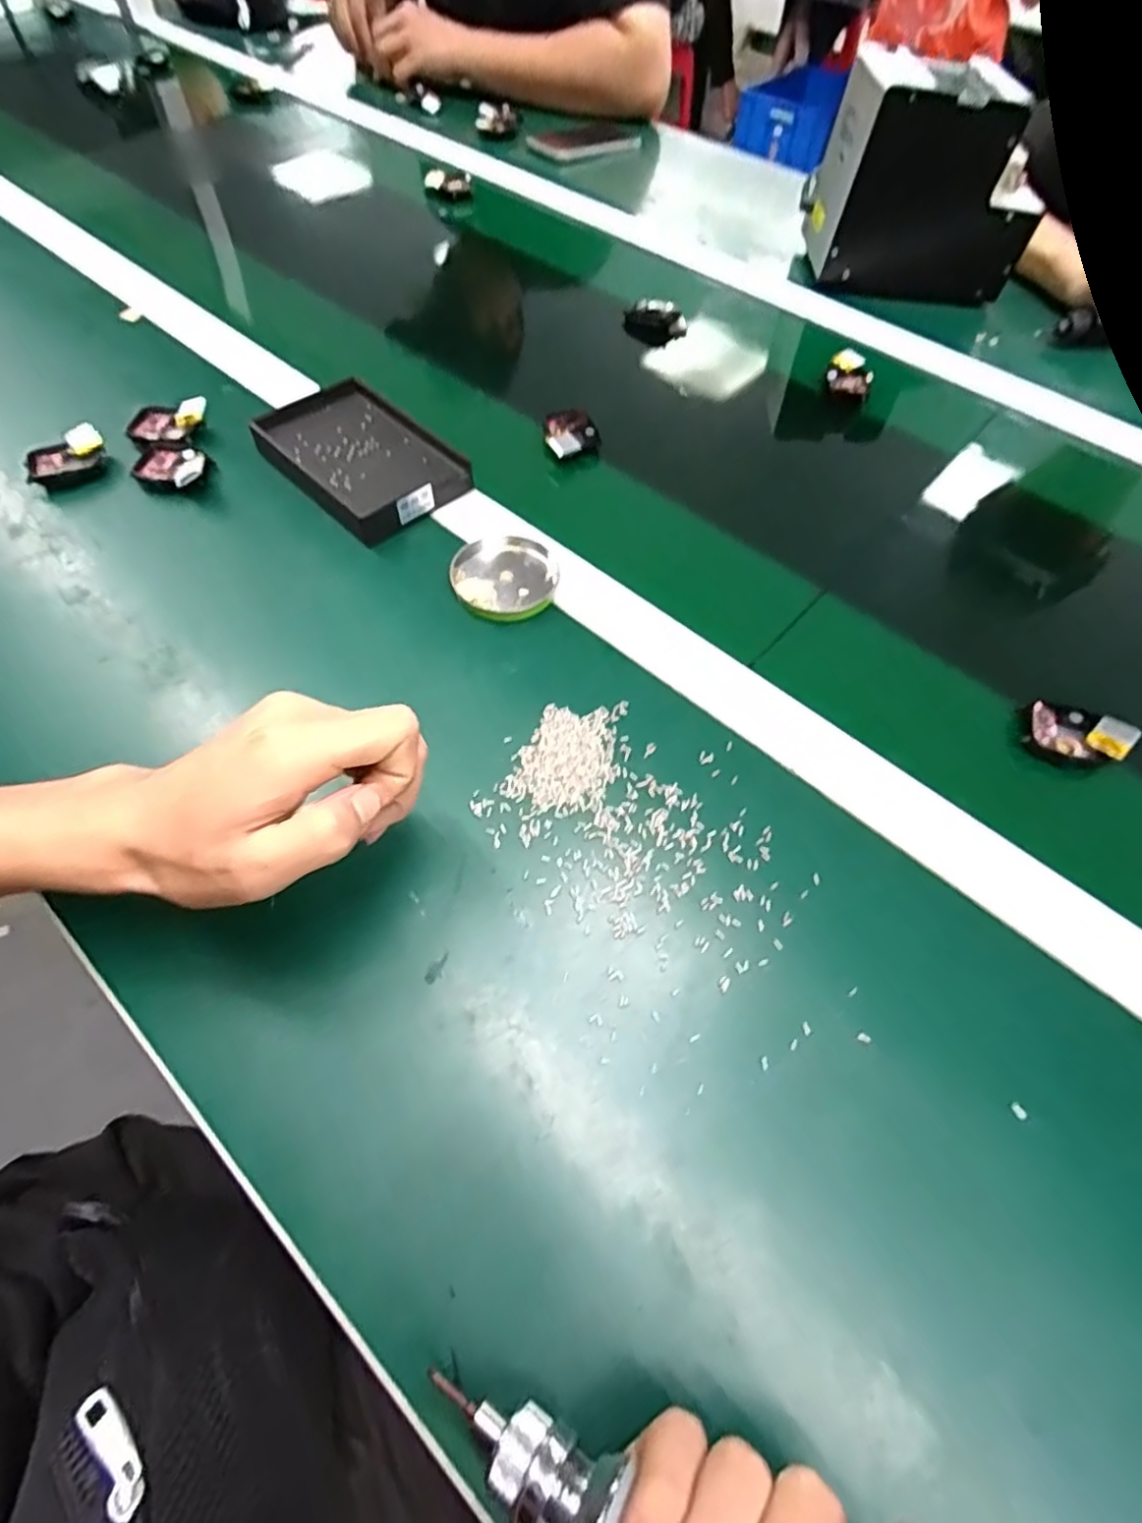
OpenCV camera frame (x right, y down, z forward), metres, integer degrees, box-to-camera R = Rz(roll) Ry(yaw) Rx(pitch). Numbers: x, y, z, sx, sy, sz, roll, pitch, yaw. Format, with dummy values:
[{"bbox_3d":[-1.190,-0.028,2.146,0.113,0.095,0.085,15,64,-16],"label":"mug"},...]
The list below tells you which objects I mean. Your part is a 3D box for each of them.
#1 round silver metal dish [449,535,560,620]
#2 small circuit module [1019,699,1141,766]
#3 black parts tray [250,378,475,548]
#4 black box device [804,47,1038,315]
[{"bbox_3d":[-0.041,-0.116,0.405,0.064,0.006,0.065,1,60,-2],"label":"round silver metal dish"},{"bbox_3d":[0.284,-0.016,0.362,0.054,0.013,0.036,23,62,11],"label":"small circuit module"},{"bbox_3d":[-0.147,-0.216,0.448,0.096,0.021,0.141,-40,69,-22],"label":"black parts tray"},{"bbox_3d":[0.337,-0.548,0.613,0.188,0.141,0.123,4,60,0],"label":"black box device"}]

